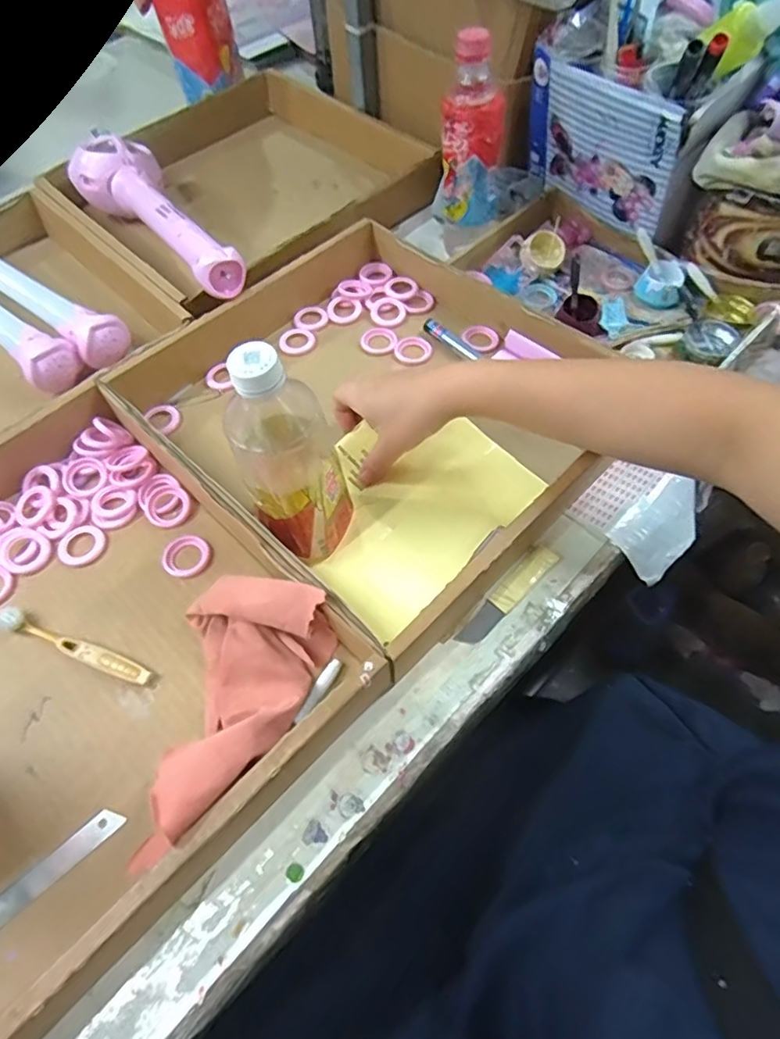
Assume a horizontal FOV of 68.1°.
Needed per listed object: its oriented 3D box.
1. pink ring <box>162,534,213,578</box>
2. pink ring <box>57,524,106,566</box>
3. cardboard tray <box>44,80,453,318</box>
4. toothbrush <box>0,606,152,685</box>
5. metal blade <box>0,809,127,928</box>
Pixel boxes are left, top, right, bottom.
[{"bbox_3d":[-0.167,0.030,0.475,0.039,0.005,0.037,-1,60,1],"label":"pink ring"},{"bbox_3d":[-0.258,0.022,0.484,0.036,0.005,0.037,-1,60,1],"label":"pink ring"},{"bbox_3d":[-0.183,-0.406,0.708,0.377,0.054,0.392,35,67,20],"label":"cardboard tray"},{"bbox_3d":[-0.238,0.095,0.435,0.135,0.010,0.017,19,62,12],"label":"toothbrush"},{"bbox_3d":[-0.213,0.219,0.360,0.097,0.004,0.017,-38,59,-20],"label":"metal blade"}]

